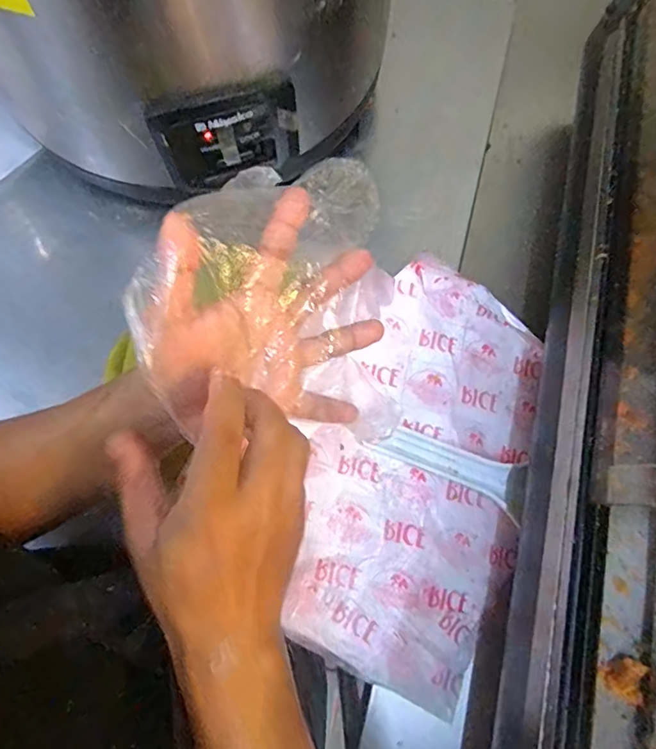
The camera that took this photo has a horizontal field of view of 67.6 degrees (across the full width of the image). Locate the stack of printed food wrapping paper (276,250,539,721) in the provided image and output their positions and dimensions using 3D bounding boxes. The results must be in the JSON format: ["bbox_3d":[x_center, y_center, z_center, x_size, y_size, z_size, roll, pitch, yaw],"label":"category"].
[{"bbox_3d":[0.074,0.074,0.417,0.187,0.033,0.338,17,74,4],"label":"stack of printed food wrapping paper"}]

